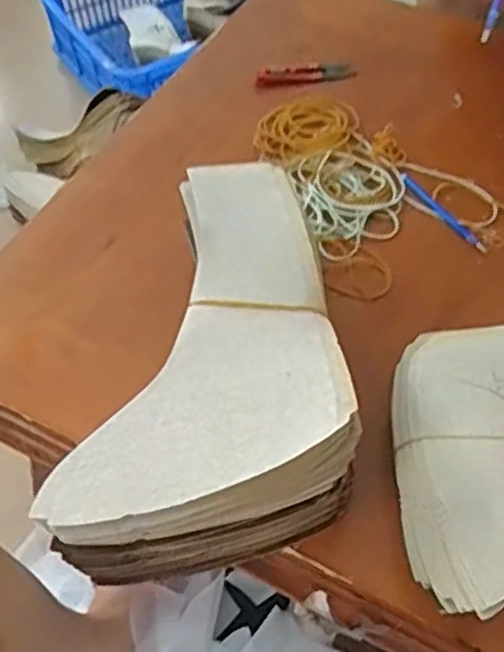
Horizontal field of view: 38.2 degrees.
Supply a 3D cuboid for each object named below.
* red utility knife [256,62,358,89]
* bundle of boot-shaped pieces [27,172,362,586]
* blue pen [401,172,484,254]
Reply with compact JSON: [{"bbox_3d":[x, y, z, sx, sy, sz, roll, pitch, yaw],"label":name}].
[{"bbox_3d":[0.054,-0.253,0.734,0.101,0.011,0.027,-11,54,-5],"label":"red utility knife"},{"bbox_3d":[-0.004,0.024,0.470,0.155,0.098,0.279,13,56,11],"label":"bundle of boot-shaped pieces"},{"bbox_3d":[0.162,-0.098,0.624,0.010,0.004,0.105,-29,57,-17],"label":"blue pen"}]

